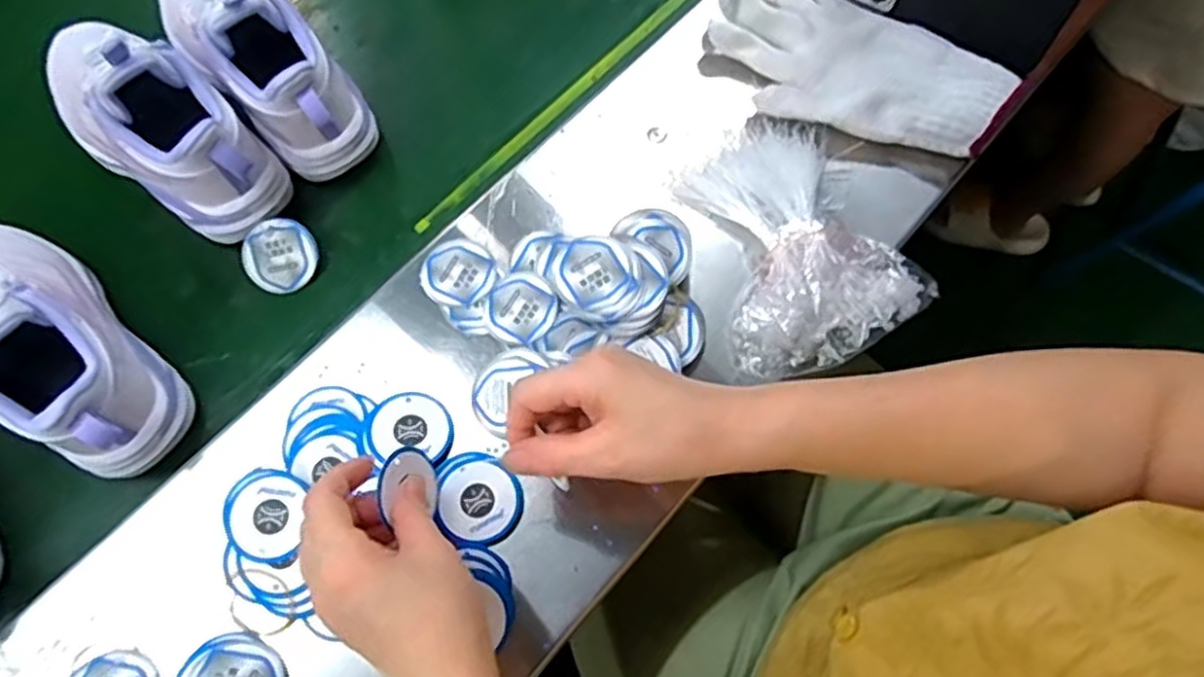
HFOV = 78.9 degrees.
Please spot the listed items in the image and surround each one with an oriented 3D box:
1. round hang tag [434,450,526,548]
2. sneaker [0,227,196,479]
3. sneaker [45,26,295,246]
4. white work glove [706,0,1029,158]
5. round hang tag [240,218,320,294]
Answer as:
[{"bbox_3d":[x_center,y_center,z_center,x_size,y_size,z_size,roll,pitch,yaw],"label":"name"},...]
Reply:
[{"bbox_3d":[-0.073,0.094,0.431,0.055,0.005,0.047,39,74,12],"label":"round hang tag"},{"bbox_3d":[-0.342,-0.007,0.440,0.215,0.110,0.078,43,75,13],"label":"sneaker"},{"bbox_3d":[-0.308,-0.162,0.492,0.201,0.118,0.099,36,74,11],"label":"sneaker"},{"bbox_3d":[0.180,-0.200,0.516,0.209,0.027,0.122,37,74,11],"label":"white work glove"},{"bbox_3d":[-0.222,-0.057,0.507,0.048,0.005,0.049,0,95,-3],"label":"round hang tag"}]

